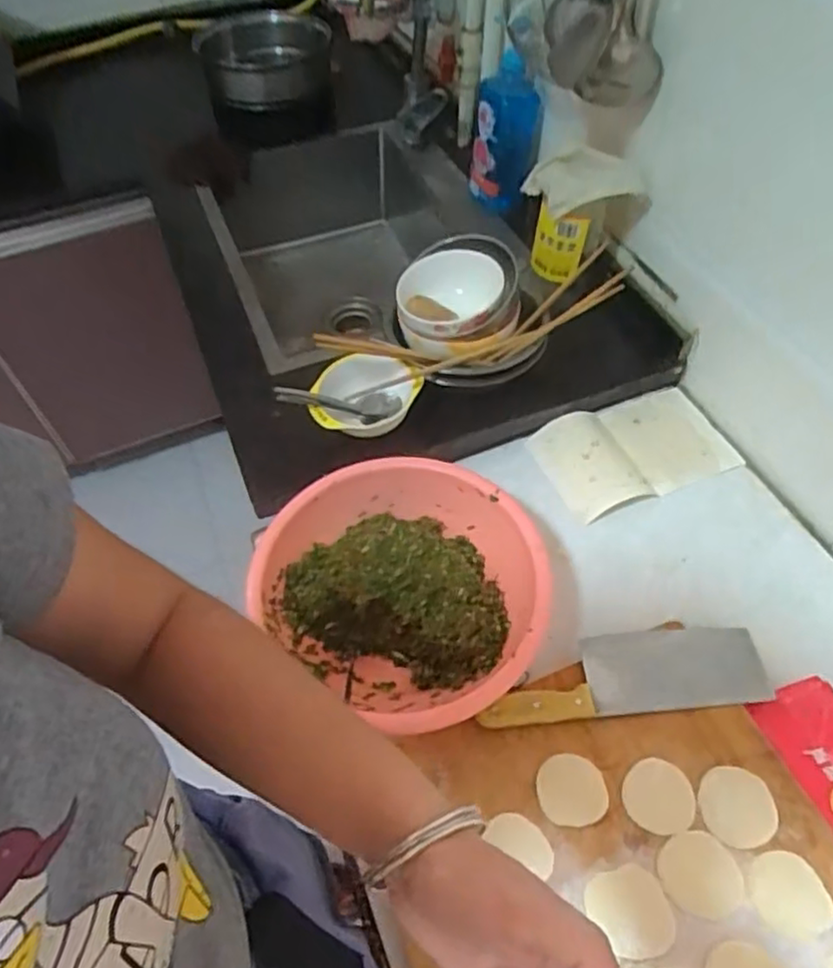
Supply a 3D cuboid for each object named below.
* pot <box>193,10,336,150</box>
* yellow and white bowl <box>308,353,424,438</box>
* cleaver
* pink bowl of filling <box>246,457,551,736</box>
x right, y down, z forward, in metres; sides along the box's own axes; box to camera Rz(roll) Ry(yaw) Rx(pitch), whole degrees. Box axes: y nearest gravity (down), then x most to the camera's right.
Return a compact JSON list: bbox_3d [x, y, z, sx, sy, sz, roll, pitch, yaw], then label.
[{"bbox_3d":[-0.285,-0.795,1.333,0.247,0.154,0.236,-1,53,2],"label":"pot"},{"bbox_3d":[-0.065,-0.103,0.825,0.132,0.052,0.094,-26,56,-17],"label":"yellow and white bowl"},{"bbox_3d":[0.198,0.184,0.666,0.270,0.015,0.080,-6,55,-4],"label":"cleaver"},{"bbox_3d":[-0.009,0.111,0.716,0.295,0.097,0.266,36,62,26],"label":"pink bowl of filling"}]

